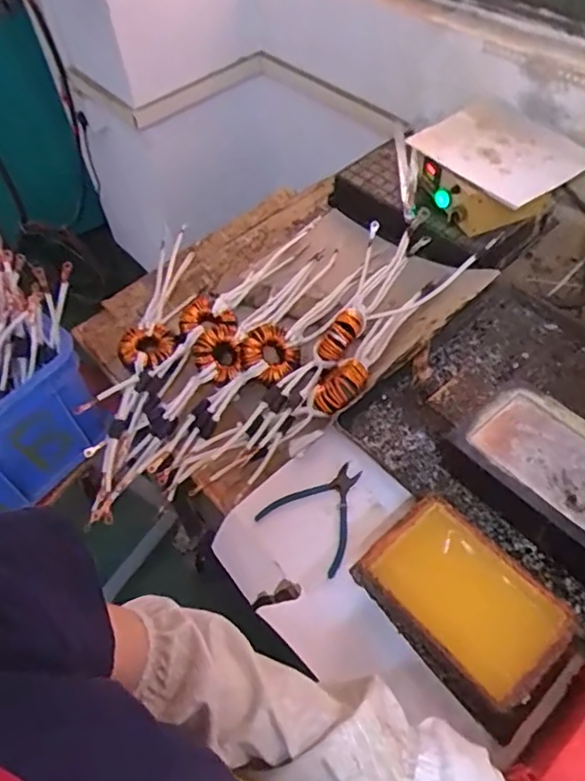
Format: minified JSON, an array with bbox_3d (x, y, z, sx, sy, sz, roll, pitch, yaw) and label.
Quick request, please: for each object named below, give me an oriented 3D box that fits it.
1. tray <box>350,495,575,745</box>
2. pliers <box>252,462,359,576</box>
[{"bbox_3d":[0.186,0.237,0.640,0.137,0.070,0.225,-37,59,-21],"label":"tray"},{"bbox_3d":[0.042,0.152,0.756,0.125,0.010,0.136,32,62,25],"label":"pliers"}]

